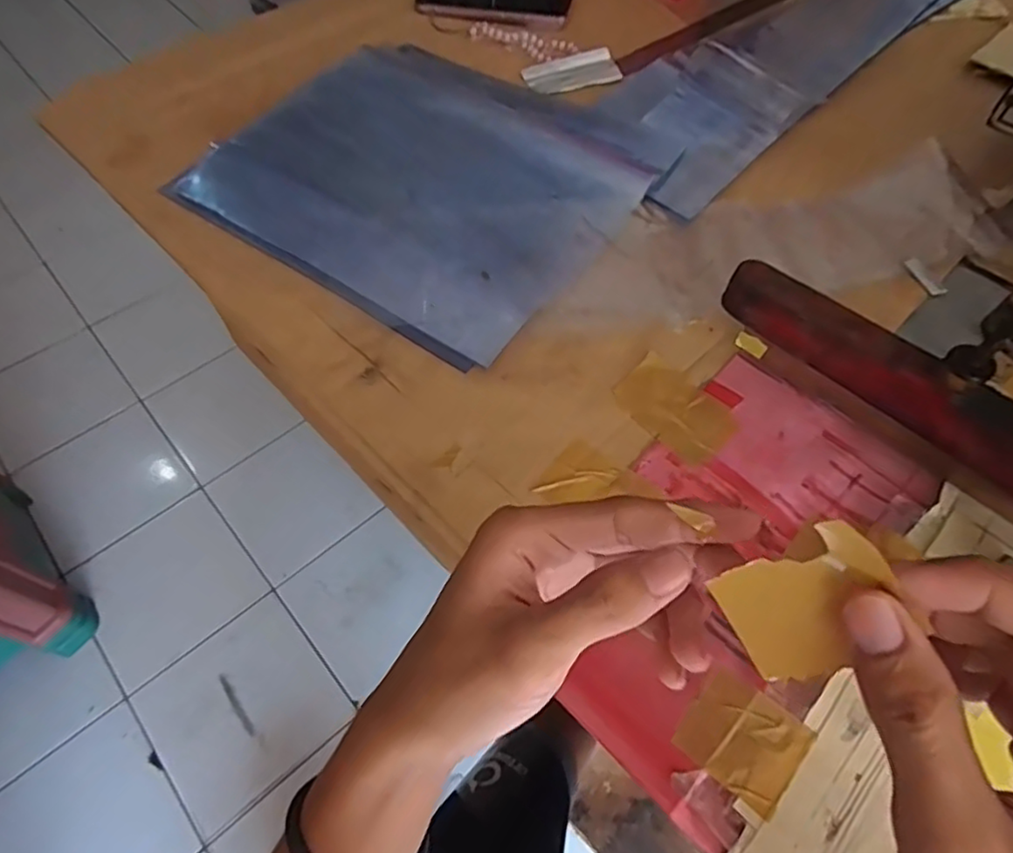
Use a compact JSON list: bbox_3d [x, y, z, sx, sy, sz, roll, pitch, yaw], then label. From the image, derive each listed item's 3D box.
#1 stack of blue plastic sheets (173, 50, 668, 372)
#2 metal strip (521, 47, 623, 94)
[{"bbox_3d":[-0.065,-0.209,0.503,0.312,0.020,0.274,31,65,17],"label":"stack of blue plastic sheets"},{"bbox_3d":[0.062,-0.341,0.599,0.091,0.010,0.047,-7,59,-6],"label":"metal strip"}]

